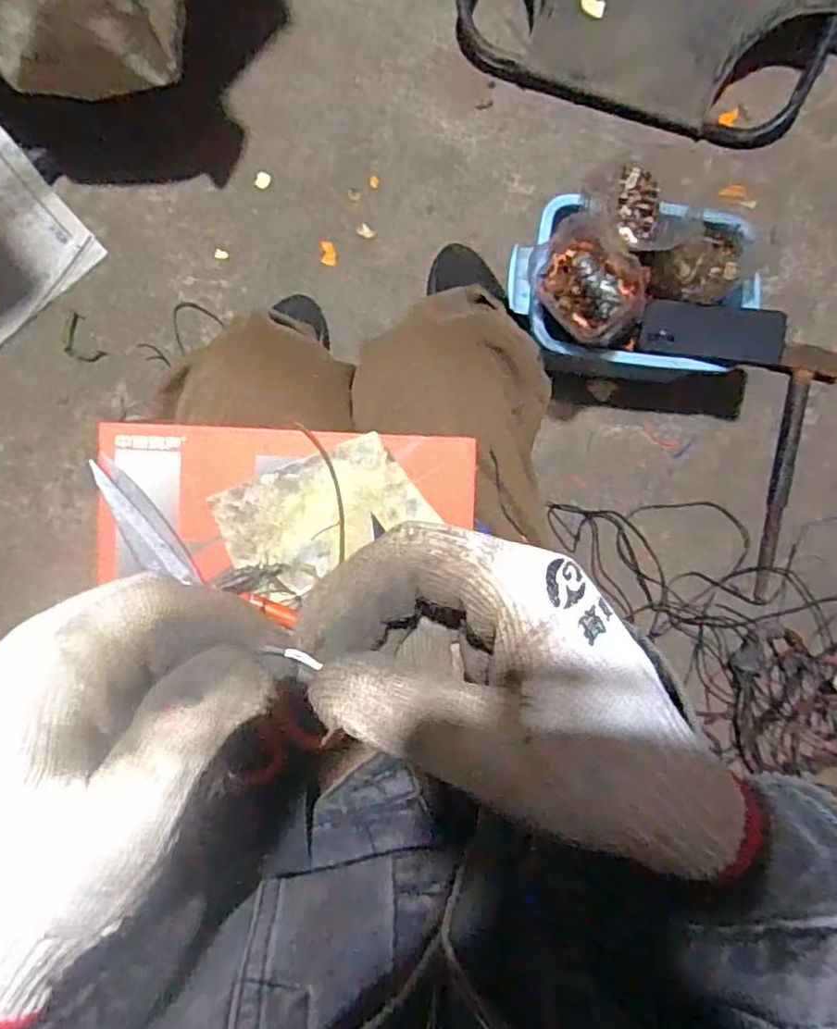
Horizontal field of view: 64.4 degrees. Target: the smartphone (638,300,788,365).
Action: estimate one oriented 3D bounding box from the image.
[{"bbox_3d":[0.344,-0.215,0.781,0.154,0.013,0.065,11,88,14],"label":"smartphone"}]

